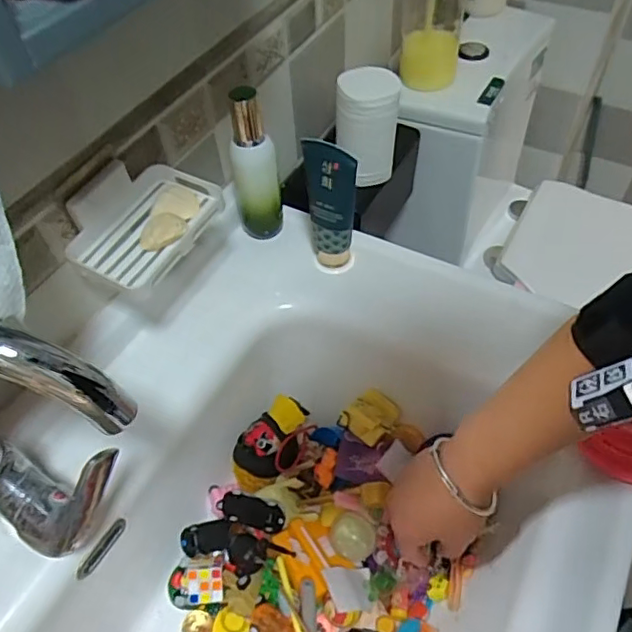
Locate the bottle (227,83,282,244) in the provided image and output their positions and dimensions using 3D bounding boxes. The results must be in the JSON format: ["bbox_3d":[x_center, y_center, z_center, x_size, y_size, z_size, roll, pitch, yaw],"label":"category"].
[{"bbox_3d":[-0.063,-0.152,0.583,0.046,0.168,0.037,-12,53,-6],"label":"bottle"}]

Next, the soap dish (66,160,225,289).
[{"bbox_3d":[-0.145,-0.085,0.488,0.092,0.041,0.126,24,58,20],"label":"soap dish"}]

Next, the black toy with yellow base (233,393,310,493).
[{"bbox_3d":[-0.048,0.125,0.587,0.056,0.039,0.094,31,88,24],"label":"black toy with yellow base"}]

